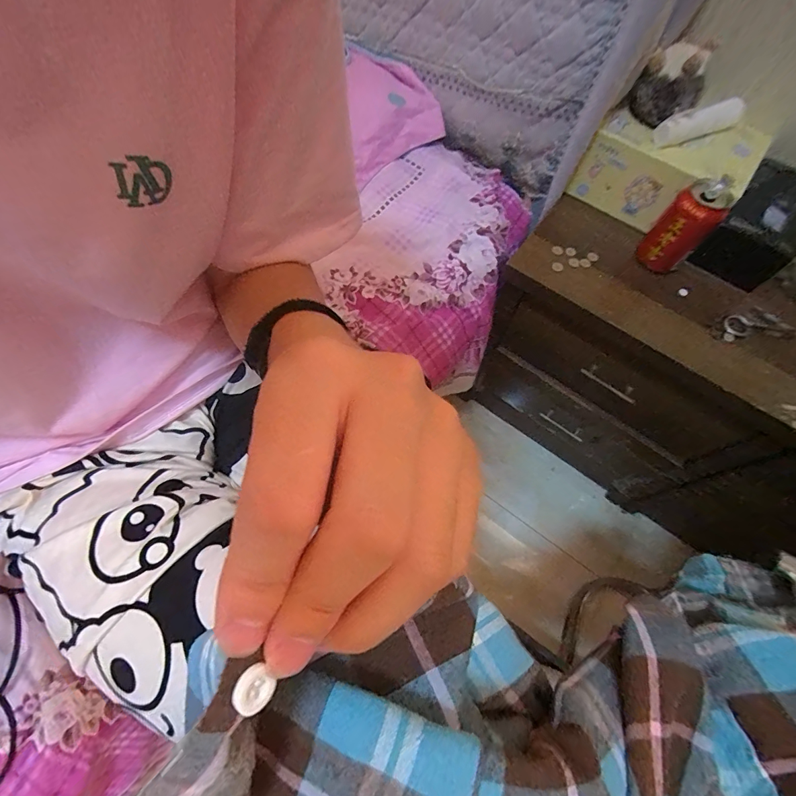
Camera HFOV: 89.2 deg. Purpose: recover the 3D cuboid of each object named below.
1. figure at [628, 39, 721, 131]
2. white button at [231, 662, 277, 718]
[{"bbox_3d":[0.336,-0.385,0.496,0.049,0.085,0.080,-11,67,-8],"label":"figure"},{"bbox_3d":[-0.037,0.076,0.104,0.010,0.004,0.011,5,82,-38],"label":"white button"}]

